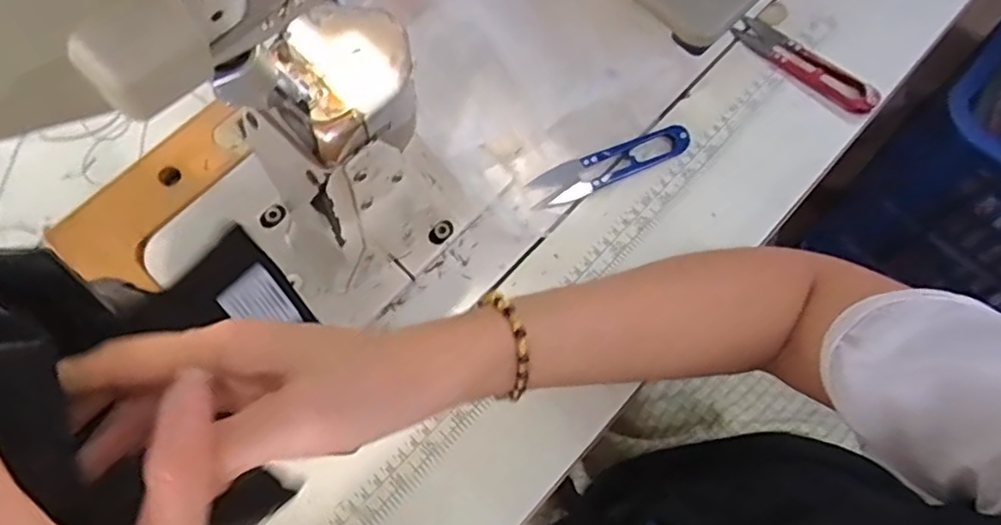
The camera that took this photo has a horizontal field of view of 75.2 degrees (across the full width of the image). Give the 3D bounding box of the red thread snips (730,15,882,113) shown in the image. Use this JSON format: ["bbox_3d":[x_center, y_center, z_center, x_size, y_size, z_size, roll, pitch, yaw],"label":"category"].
[{"bbox_3d":[0.228,-0.152,0.487,0.029,0.012,0.118,-40,72,-13],"label":"red thread snips"}]

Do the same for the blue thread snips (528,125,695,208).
[{"bbox_3d":[0.078,-0.071,0.457,0.117,0.012,0.029,-22,68,-7],"label":"blue thread snips"}]

